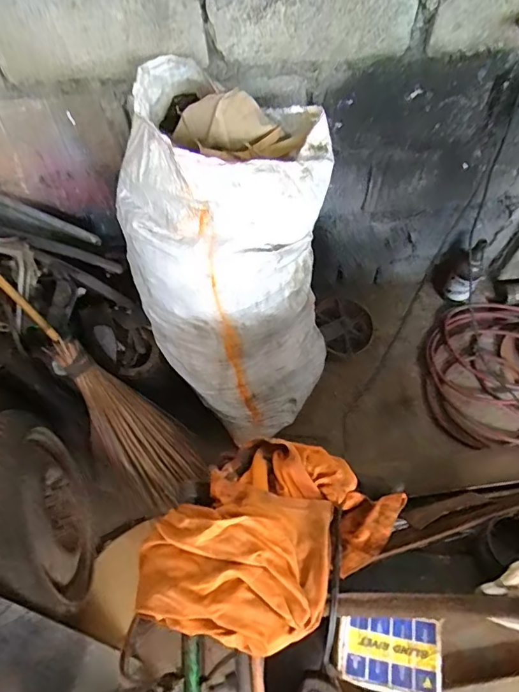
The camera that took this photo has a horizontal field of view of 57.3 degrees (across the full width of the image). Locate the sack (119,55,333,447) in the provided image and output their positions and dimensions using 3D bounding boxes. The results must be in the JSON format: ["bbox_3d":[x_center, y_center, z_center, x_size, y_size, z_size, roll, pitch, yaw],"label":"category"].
[{"bbox_3d":[-0.041,-0.174,1.078,0.400,0.742,0.390,13,60,10],"label":"sack"}]

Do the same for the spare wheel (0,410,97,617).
[{"bbox_3d":[-0.488,0.352,1.020,0.120,0.392,0.424,-15,59,-7],"label":"spare wheel"}]

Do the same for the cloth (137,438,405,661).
[{"bbox_3d":[0.002,0.231,0.582,0.228,0.111,0.297,38,67,22],"label":"cloth"}]

